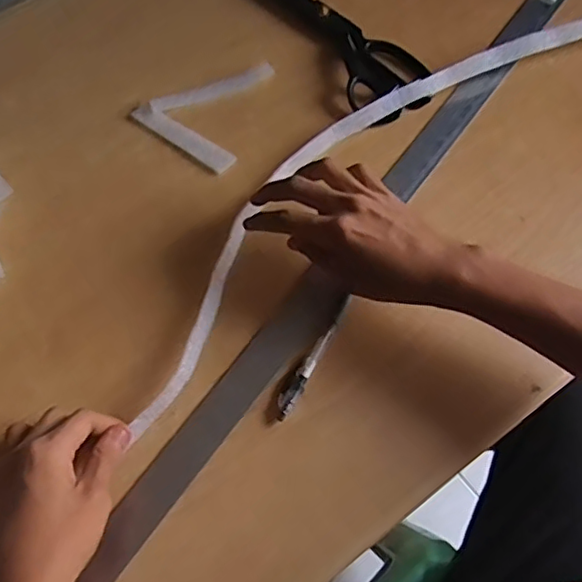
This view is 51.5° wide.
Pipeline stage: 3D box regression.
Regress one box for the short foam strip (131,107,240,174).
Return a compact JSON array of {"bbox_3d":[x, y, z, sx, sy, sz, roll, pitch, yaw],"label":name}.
[{"bbox_3d":[-0.093,-0.133,0.520,0.097,0.010,0.020,32,68,13],"label":"short foam strip"}]

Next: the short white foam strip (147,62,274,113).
[{"bbox_3d":[-0.068,-0.180,0.537,0.113,0.004,0.018,-21,70,-10],"label":"short white foam strip"}]

